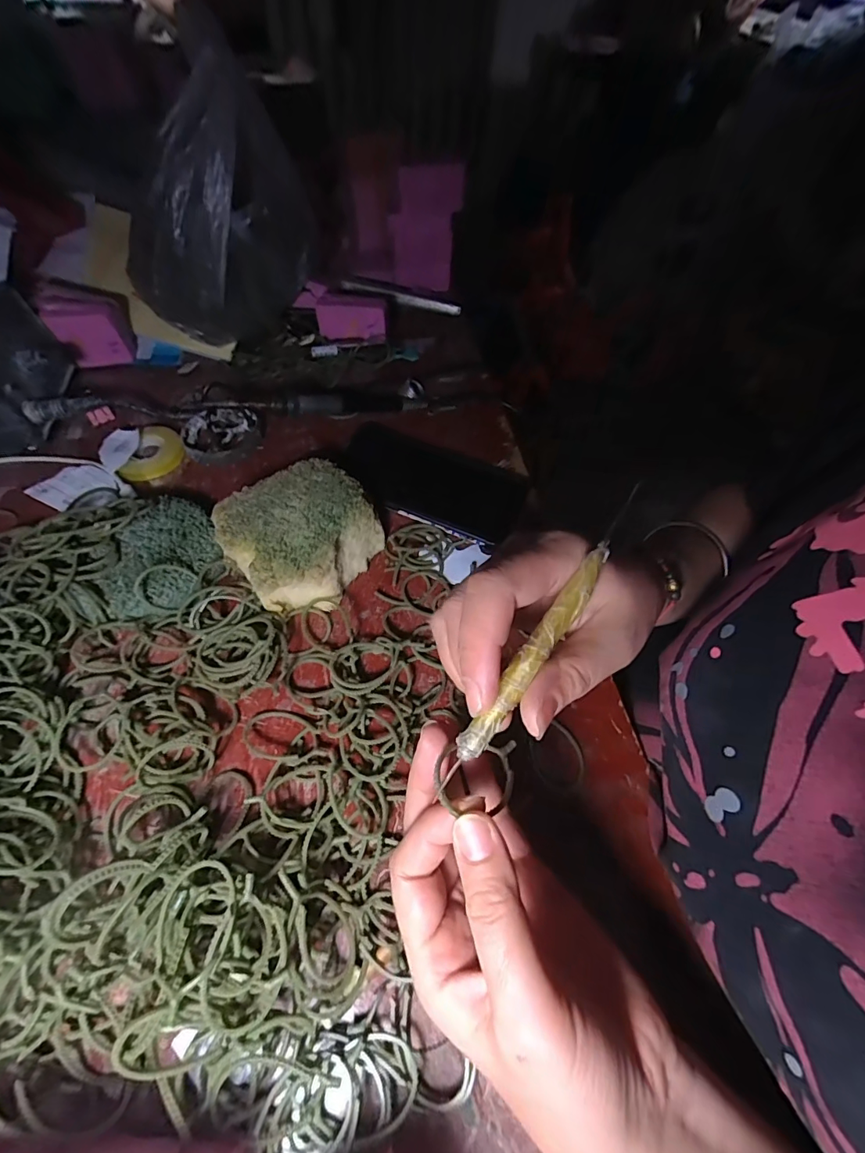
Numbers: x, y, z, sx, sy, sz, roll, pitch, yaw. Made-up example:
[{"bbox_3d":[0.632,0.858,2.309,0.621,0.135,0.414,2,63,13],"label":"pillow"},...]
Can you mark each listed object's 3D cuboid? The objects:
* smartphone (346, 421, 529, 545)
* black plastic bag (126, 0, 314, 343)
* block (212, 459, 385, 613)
[{"bbox_3d":[-0.002,-0.082,0.383,0.154,0.013,0.088,20,58,9],"label":"smartphone"},{"bbox_3d":[-0.196,-0.331,0.421,0.122,0.205,0.149,14,58,6],"label":"black plastic bag"},{"bbox_3d":[-0.093,-0.029,0.329,0.100,0.040,0.096,-38,67,-24],"label":"block"}]

